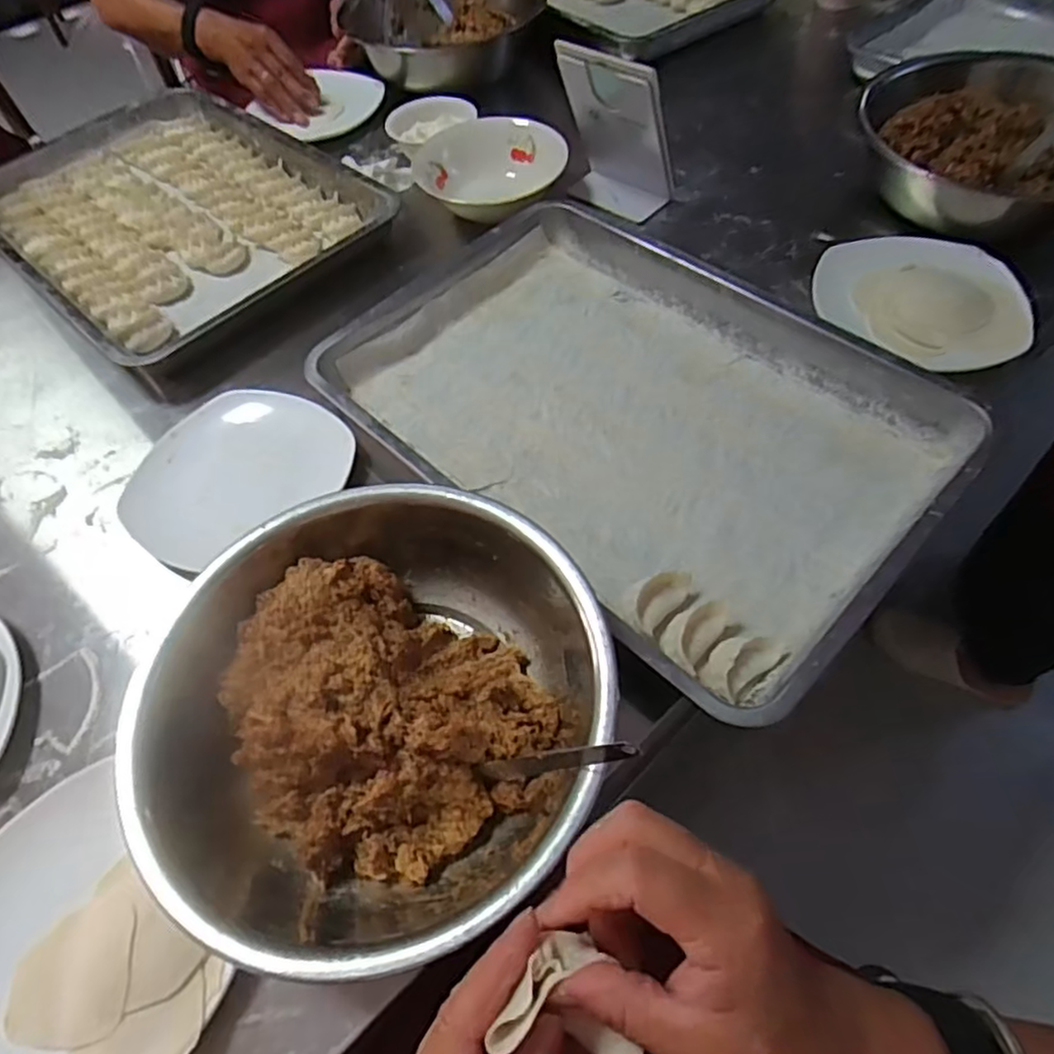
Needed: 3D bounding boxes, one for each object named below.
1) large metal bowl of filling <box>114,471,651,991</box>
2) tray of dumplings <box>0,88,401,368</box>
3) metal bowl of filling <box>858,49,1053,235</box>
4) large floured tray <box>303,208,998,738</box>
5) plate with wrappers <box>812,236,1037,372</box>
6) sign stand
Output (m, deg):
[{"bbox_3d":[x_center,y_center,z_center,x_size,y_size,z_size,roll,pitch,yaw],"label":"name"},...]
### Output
[{"bbox_3d":[-0.089,0.113,0.414,0.274,0.095,0.265,-2,58,3],"label":"large metal bowl of filling"},{"bbox_3d":[-0.423,-0.377,0.785,0.476,0.043,0.342,38,68,24],"label":"tray of dumplings"},{"bbox_3d":[0.485,-0.388,0.685,0.227,0.108,0.218,-2,58,3],"label":"metal bowl of filling"},{"bbox_3d":[0.080,-0.104,0.568,0.487,0.048,0.332,38,68,24],"label":"large floured tray"},{"bbox_3d":[0.372,-0.209,0.622,0.184,0.033,0.173,-2,58,3],"label":"plate with wrappers"},{"bbox_3d":[0.099,-0.426,0.708,0.121,0.153,0.064,32,65,21],"label":"sign stand"}]

